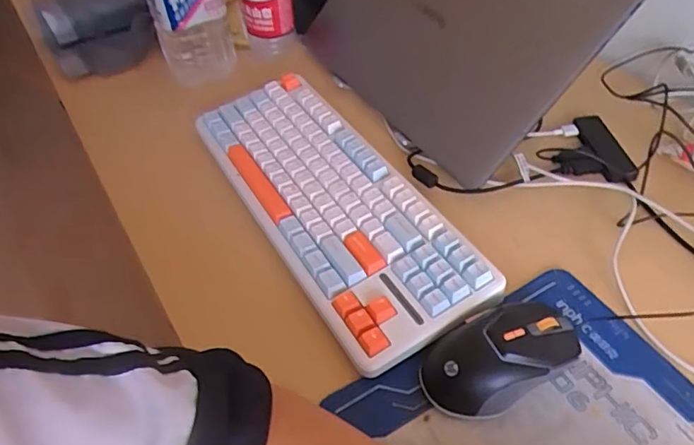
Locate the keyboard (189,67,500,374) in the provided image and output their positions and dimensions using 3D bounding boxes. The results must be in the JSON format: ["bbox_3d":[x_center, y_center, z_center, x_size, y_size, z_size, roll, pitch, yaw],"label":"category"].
[{"bbox_3d":[-0.023,-0.028,0.502,0.126,0.034,0.355,-25,51,-20],"label":"keyboard"}]

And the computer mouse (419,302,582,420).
[{"bbox_3d":[0.111,0.093,0.385,0.113,0.039,0.062,-23,51,-18],"label":"computer mouse"}]

